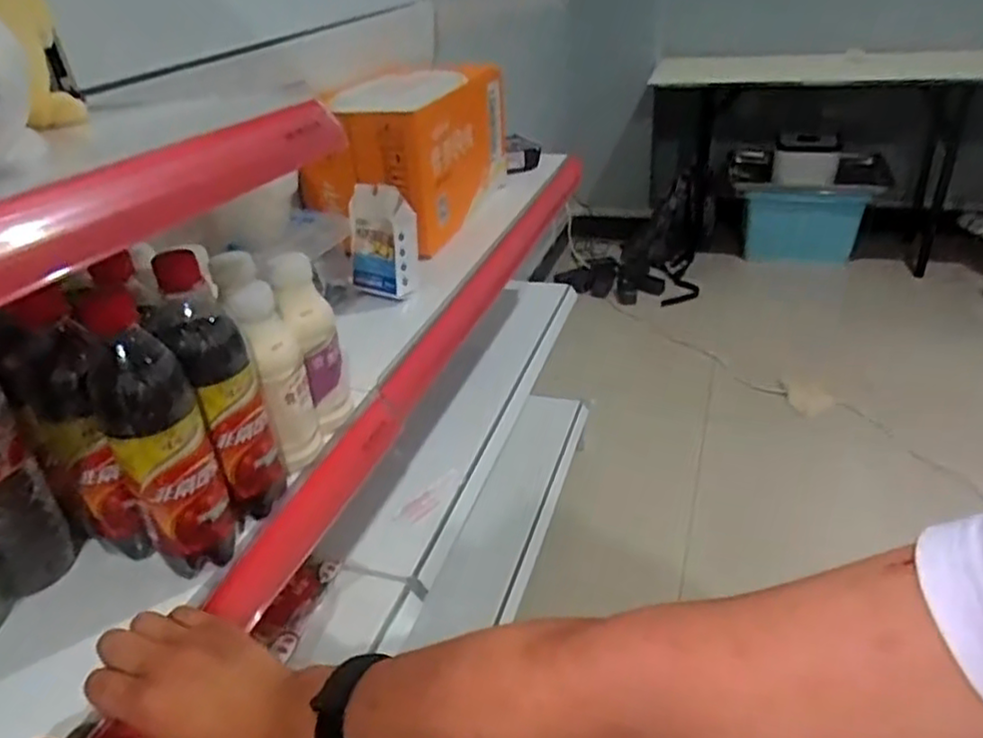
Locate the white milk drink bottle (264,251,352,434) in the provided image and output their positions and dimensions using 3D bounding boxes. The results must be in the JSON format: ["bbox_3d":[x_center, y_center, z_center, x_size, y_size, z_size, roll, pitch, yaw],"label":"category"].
[{"bbox_3d":[-0.162,-0.017,0.633,0.046,0.172,0.047,-13,32,-14],"label":"white milk drink bottle"}]

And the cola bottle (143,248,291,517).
[{"bbox_3d":[-0.219,0.011,0.545,0.056,0.214,0.075,-23,36,-28],"label":"cola bottle"}]

